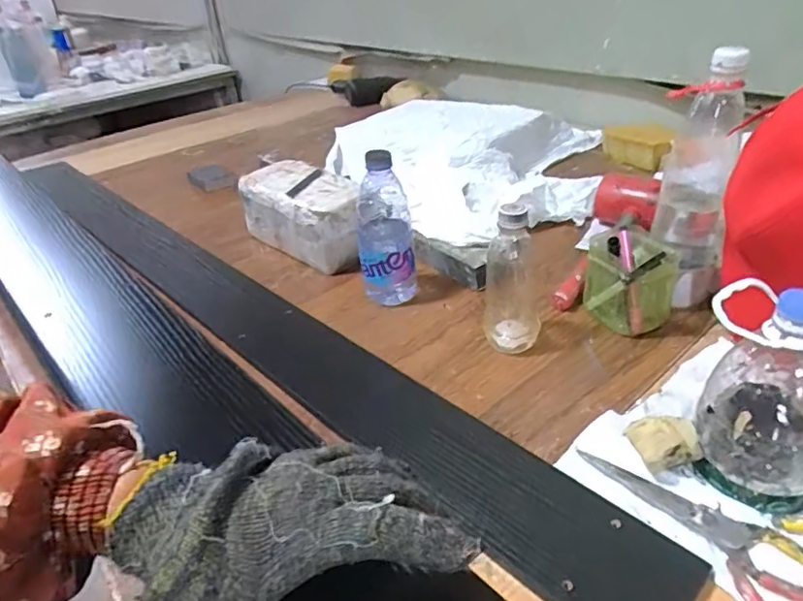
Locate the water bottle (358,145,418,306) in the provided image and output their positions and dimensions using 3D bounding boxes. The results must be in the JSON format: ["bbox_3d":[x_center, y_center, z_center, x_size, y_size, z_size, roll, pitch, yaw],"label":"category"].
[{"bbox_3d":[-0.021,-0.087,0.707,0.070,0.184,0.053,-3,33,2],"label":"water bottle"}]

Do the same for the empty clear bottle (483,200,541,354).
[{"bbox_3d":[0.126,-0.025,0.619,0.066,0.167,0.065,2,33,10],"label":"empty clear bottle"}]

